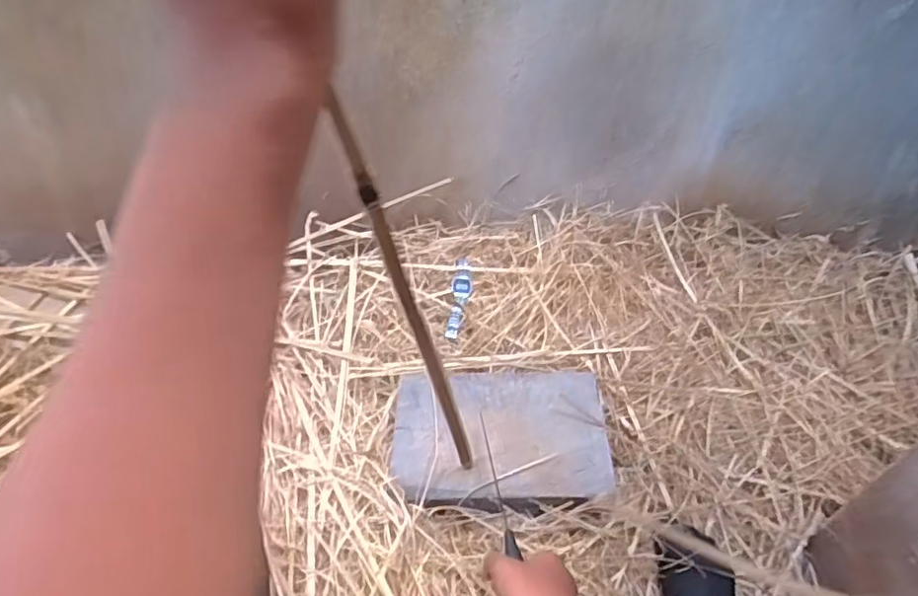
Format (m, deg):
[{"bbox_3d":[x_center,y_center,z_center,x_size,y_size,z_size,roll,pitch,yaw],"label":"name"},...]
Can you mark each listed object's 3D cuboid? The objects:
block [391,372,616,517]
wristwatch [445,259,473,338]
[{"bbox_3d":[0.054,0.176,0.767,0.268,0.043,0.180,3,45,-3],"label":"block"},{"bbox_3d":[0.002,-0.002,0.954,0.032,0.026,0.139,9,65,3],"label":"wristwatch"}]

